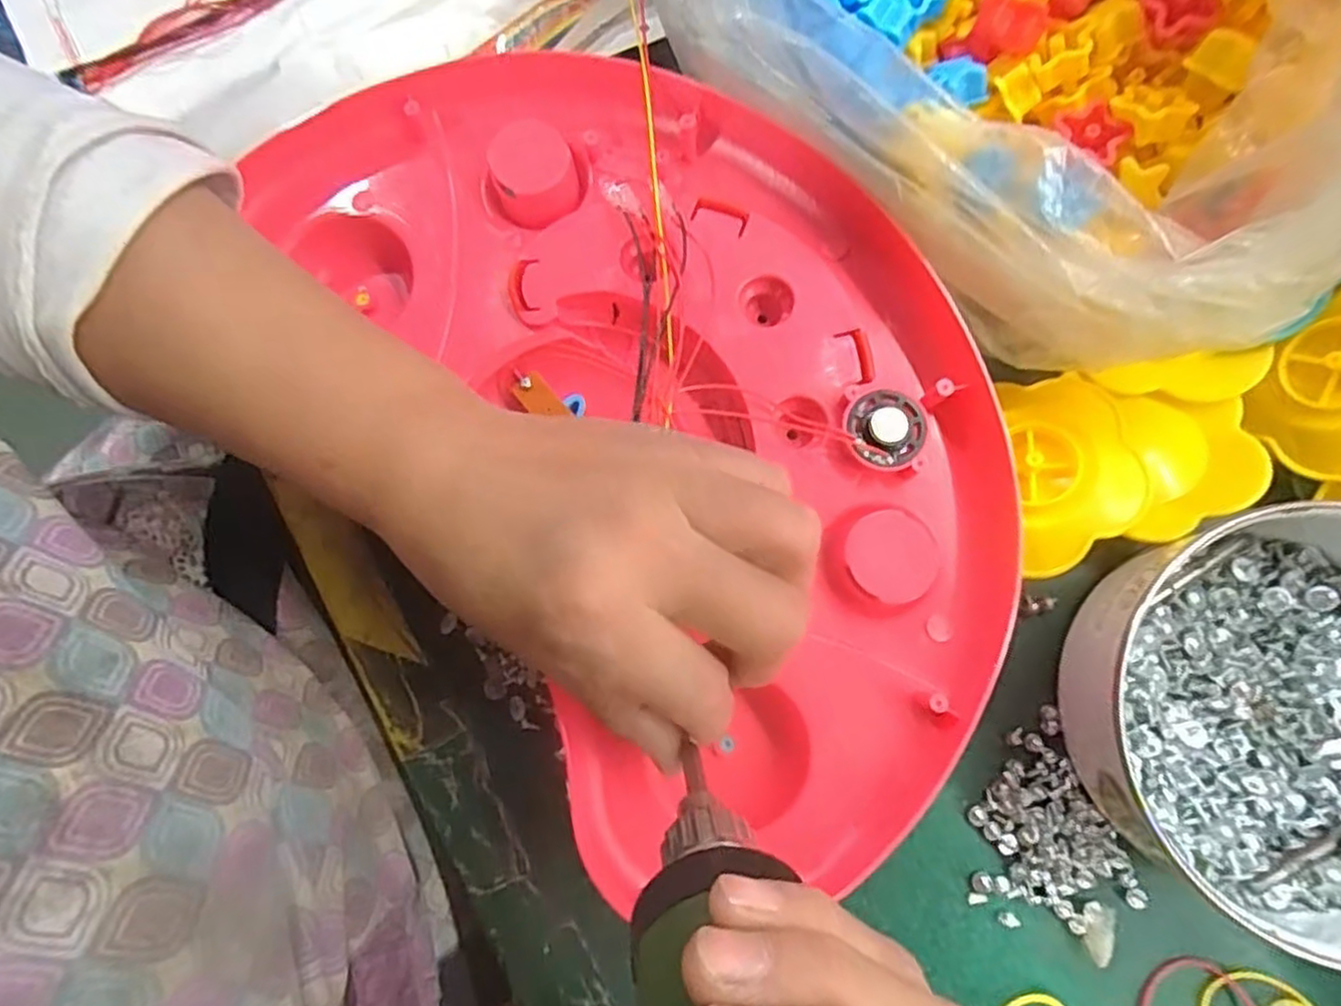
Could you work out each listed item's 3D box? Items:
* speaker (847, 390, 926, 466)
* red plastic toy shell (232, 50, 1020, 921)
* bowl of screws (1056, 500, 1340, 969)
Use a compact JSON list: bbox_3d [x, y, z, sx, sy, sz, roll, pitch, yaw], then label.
[{"bbox_3d":[0.078,-0.027,0.262,0.027,0.015,0.029,0,79,1],"label":"speaker"},{"bbox_3d":[-0.004,-0.032,0.278,0.215,0.039,0.334,-28,80,-4],"label":"red plastic toy shell"},{"bbox_3d":[0.224,0.069,0.253,0.145,0.058,0.131,-40,81,-6],"label":"bowl of screws"}]

